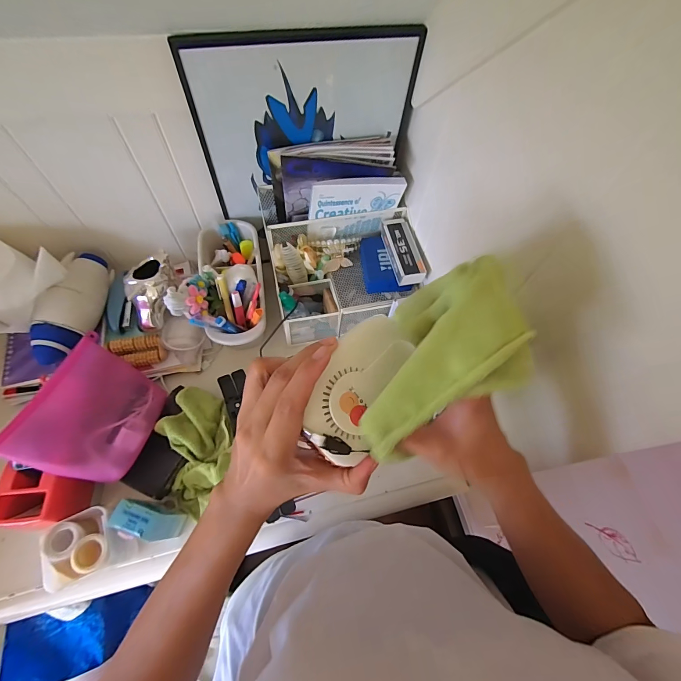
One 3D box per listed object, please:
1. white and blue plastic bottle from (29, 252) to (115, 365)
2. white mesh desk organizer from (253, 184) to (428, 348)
[{"bbox_3d":[-0.446,-0.065,0.567,0.078,0.061,0.197,-3,63,-5],"label":"white and blue plastic bottle"},{"bbox_3d":[0.001,-0.144,0.641,0.251,0.149,0.210,-11,64,-9],"label":"white mesh desk organizer"}]

